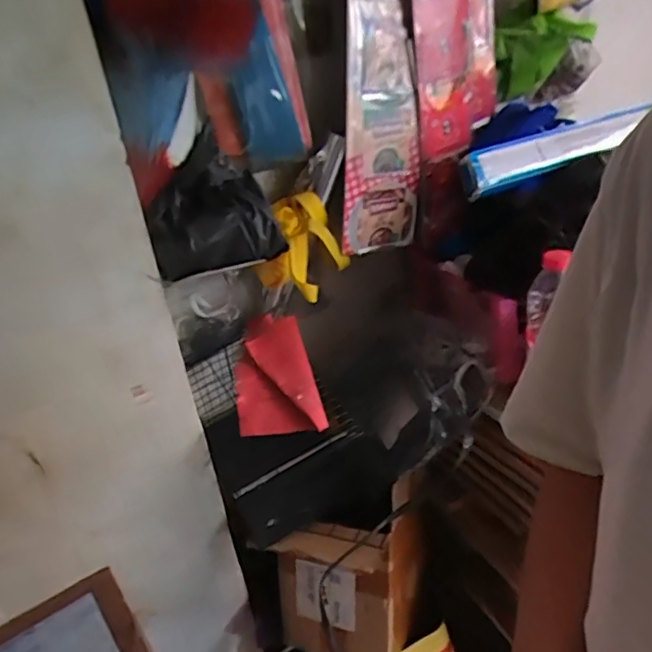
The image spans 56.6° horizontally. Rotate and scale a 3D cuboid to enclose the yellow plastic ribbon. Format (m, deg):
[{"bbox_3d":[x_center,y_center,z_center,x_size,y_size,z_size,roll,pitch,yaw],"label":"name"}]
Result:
[{"bbox_3d":[-0.040,-0.109,0.833,0.102,0.108,0.106,10,38,23],"label":"yellow plastic ribbon"}]

